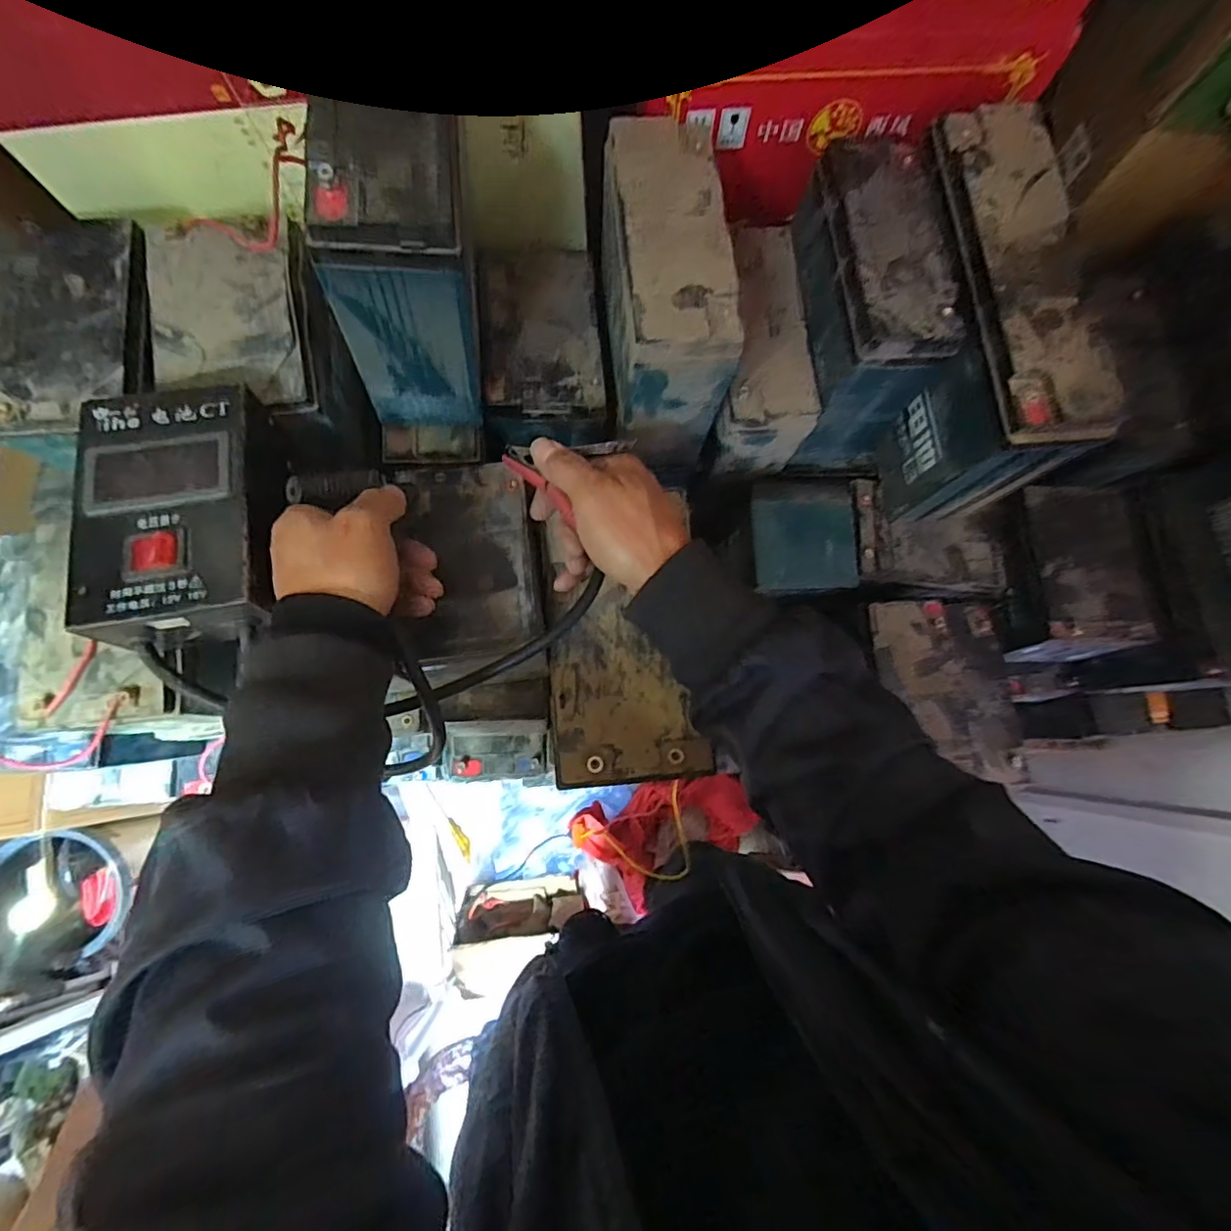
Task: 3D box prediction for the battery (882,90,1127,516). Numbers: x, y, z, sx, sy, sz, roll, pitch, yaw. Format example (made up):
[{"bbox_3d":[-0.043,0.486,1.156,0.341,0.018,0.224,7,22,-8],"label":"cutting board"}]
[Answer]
[{"bbox_3d":[0.274,-0.220,0.450,0.082,0.159,0.248,-7,78,-2],"label":"battery"}]

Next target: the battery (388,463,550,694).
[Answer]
[{"bbox_3d":[-0.105,-0.030,0.444,0.094,0.101,0.158,-9,78,-2],"label":"battery"}]

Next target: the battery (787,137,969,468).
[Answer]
[{"bbox_3d":[0.196,-0.245,0.473,0.086,0.167,0.176,-5,78,-1],"label":"battery"}]

